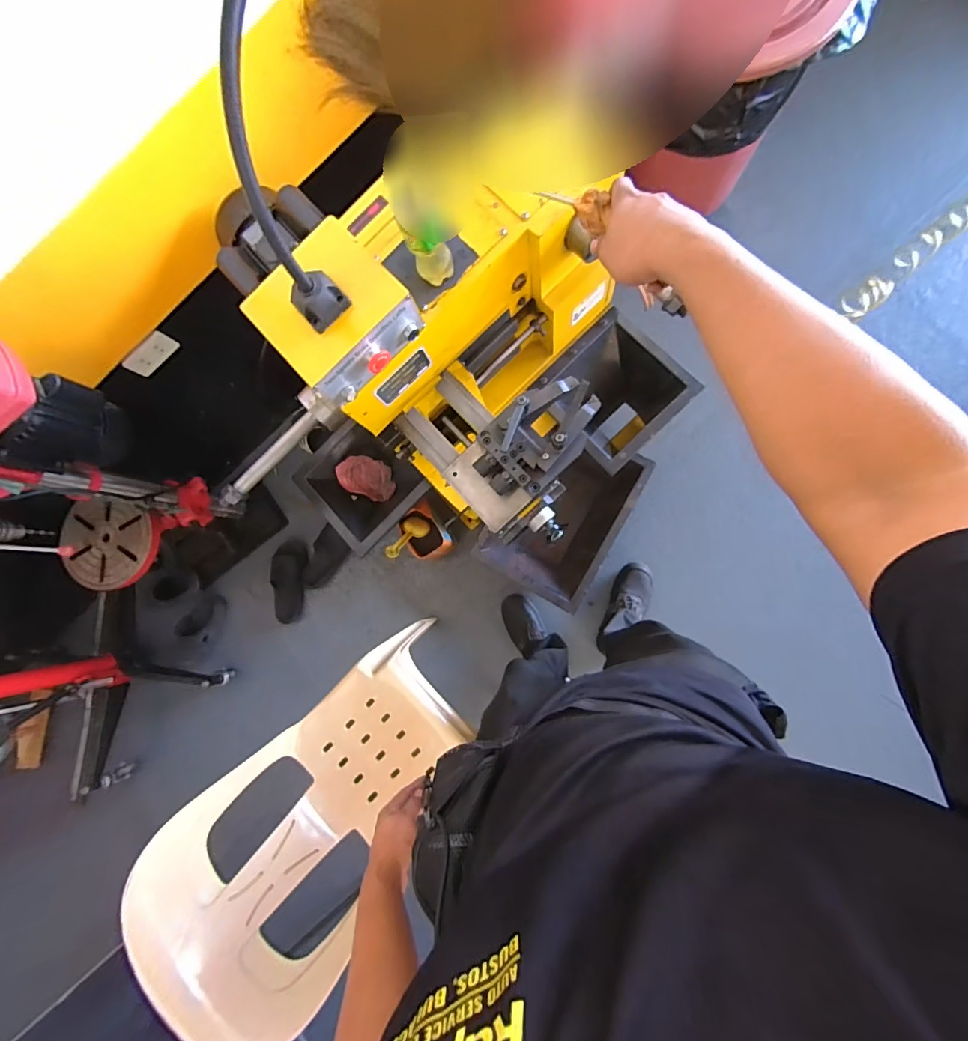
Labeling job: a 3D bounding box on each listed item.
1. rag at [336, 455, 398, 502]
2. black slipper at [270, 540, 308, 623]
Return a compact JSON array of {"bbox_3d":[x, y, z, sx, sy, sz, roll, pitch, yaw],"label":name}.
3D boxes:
[{"bbox_3d":[-0.317,-0.117,1.200,0.157,0.043,0.105,22,89,10],"label":"rag"},{"bbox_3d":[-0.677,0.213,1.524,0.114,0.054,0.286,8,99,9],"label":"black slipper"}]

